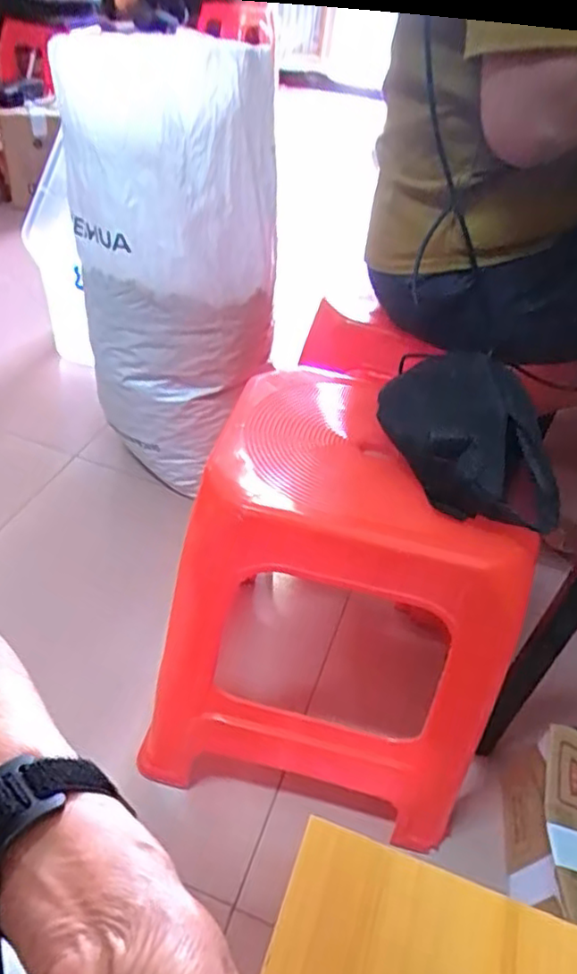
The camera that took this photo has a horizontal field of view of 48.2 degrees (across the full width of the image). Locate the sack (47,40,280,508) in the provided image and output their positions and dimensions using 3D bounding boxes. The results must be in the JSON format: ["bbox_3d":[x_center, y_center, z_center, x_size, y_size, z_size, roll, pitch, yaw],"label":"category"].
[{"bbox_3d":[-0.177,-0.307,0.986,0.255,0.623,0.183,25,44,19],"label":"sack"}]

